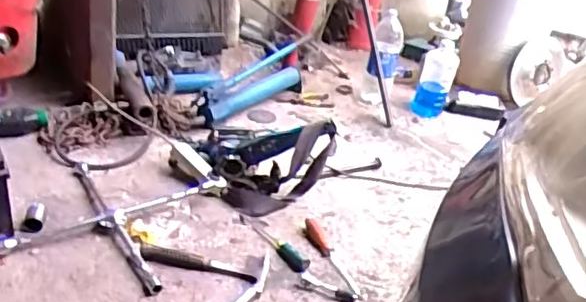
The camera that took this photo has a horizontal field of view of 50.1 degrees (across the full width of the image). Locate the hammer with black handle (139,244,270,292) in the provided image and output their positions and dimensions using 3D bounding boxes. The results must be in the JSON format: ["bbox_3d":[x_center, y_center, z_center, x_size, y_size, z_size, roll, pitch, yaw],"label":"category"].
[{"bbox_3d":[-0.192,0.242,1.367,0.275,0.022,0.112,7,29,-2],"label":"hammer with black handle"}]

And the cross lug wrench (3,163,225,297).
[{"bbox_3d":[-0.408,0.153,1.449,0.381,0.030,0.418,12,30,7],"label":"cross lug wrench"}]

